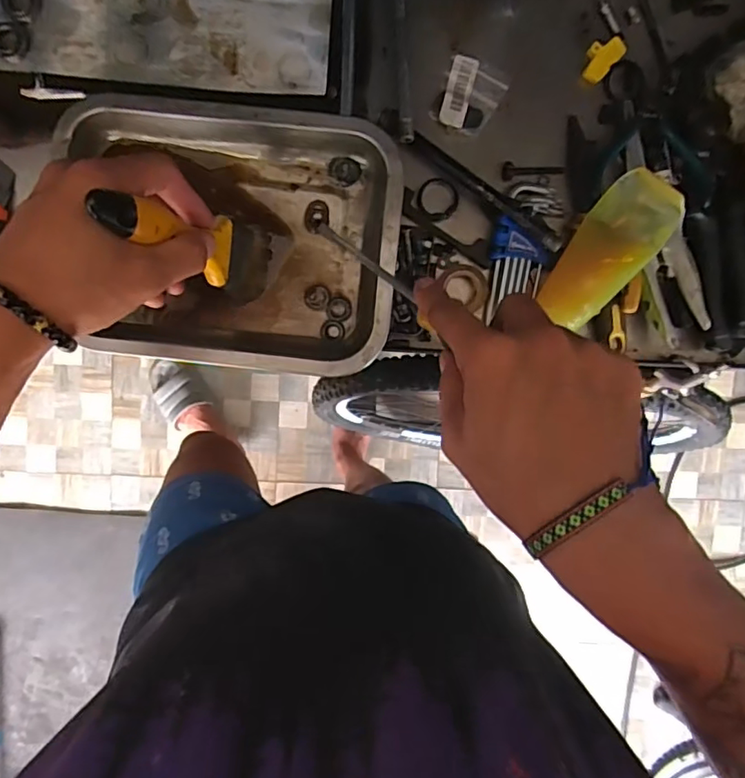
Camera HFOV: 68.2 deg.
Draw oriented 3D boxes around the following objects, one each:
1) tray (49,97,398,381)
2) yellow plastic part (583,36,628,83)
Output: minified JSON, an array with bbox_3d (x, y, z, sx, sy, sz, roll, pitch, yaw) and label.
[{"bbox_3d":[-0.106,-0.111,0.422,0.244,0.052,0.185,4,96,-3],"label":"tray"},{"bbox_3d":[0.184,-0.266,0.440,0.024,0.007,0.038,40,93,-6],"label":"yellow plastic part"}]

